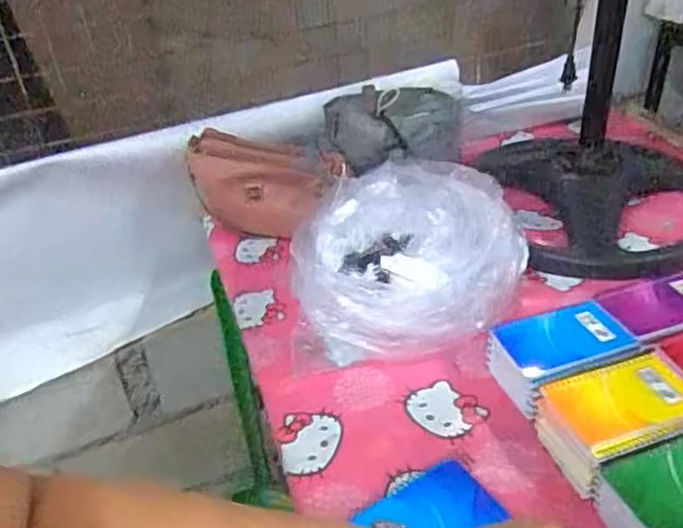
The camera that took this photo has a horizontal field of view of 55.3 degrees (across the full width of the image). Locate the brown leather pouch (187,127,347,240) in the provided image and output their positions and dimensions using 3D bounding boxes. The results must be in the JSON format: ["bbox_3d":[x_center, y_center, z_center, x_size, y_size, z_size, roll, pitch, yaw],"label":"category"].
[{"bbox_3d":[-0.106,-0.110,0.967,0.244,0.150,0.042,6,36,19],"label":"brown leather pouch"}]

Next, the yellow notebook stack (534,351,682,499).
[{"bbox_3d":[0.263,0.149,0.621,0.147,0.054,0.097,-15,35,-13],"label":"yellow notebook stack"}]

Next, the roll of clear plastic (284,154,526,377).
[{"bbox_3d":[0.078,-0.002,0.808,0.283,0.153,0.228,-7,34,1],"label":"roll of clear plastic"}]

